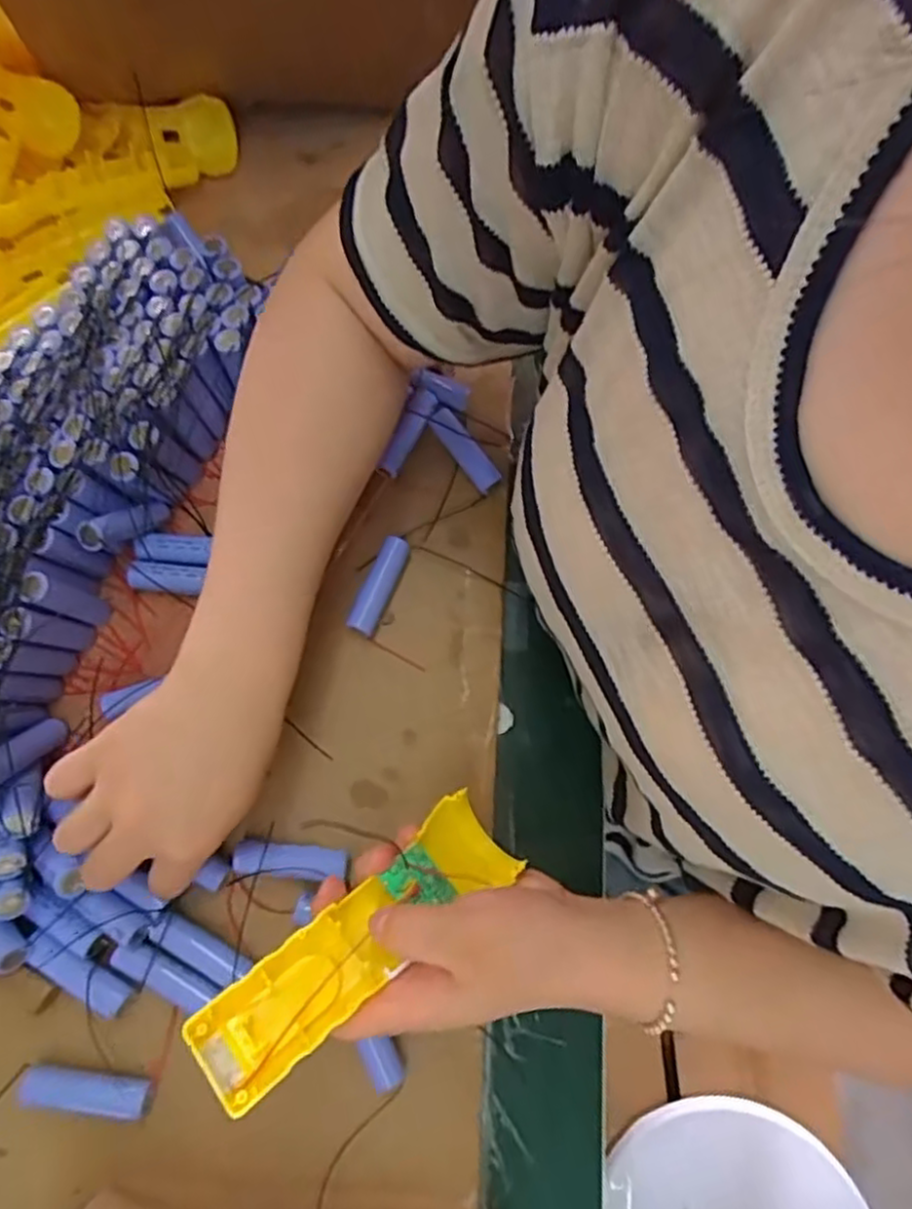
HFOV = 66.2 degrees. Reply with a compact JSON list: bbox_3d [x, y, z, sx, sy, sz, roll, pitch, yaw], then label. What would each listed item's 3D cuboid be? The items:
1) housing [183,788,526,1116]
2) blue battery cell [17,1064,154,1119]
[{"bbox_3d":[-0.042,0.154,0.324,0.159,0.022,0.046,-34,75,-29],"label":"housing"},{"bbox_3d":[-0.199,0.262,0.377,0.072,0.014,0.017,4,72,1],"label":"blue battery cell"}]

